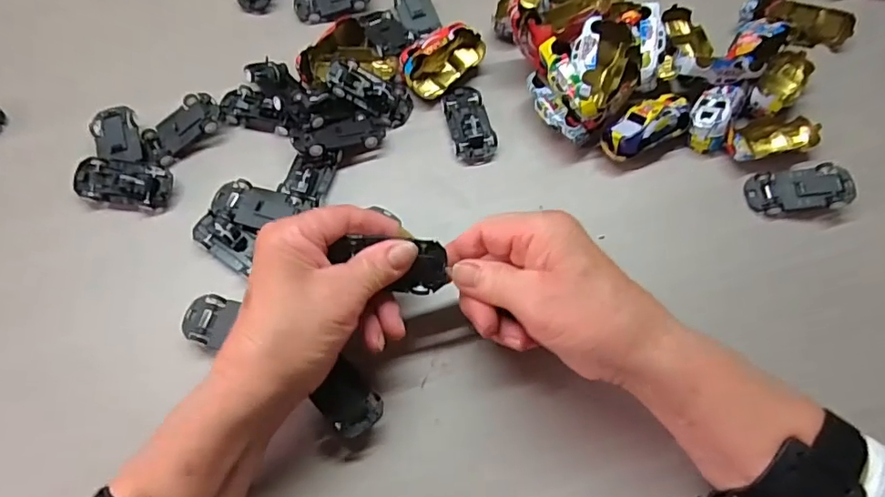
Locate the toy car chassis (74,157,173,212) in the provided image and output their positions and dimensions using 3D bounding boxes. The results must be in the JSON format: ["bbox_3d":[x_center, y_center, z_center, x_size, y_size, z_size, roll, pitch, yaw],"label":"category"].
[{"bbox_3d":[-0.217,-0.044,0.371,0.064,0.017,0.030,5,64,1],"label":"toy car chassis"}]

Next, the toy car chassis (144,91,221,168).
[{"bbox_3d":[-0.185,-0.085,0.393,0.056,0.016,0.032,-40,72,-18],"label":"toy car chassis"}]

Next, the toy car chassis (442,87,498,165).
[{"bbox_3d":[0.019,-0.094,0.401,0.029,0.014,0.062,-11,65,-7],"label":"toy car chassis"}]

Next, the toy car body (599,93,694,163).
[{"bbox_3d":[0.144,-0.085,0.391,0.064,0.026,0.030,-29,68,-14],"label":"toy car body"}]

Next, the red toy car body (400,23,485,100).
[{"bbox_3d":[0.001,-0.143,0.412,0.063,0.024,0.035,-41,72,-19],"label":"red toy car body"}]

